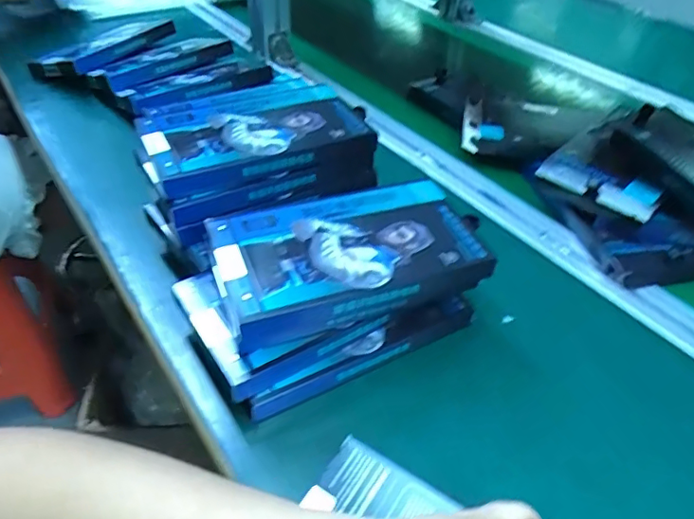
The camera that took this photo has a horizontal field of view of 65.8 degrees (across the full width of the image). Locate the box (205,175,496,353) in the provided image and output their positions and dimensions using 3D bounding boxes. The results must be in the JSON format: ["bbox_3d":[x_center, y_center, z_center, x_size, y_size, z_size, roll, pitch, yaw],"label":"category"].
[{"bbox_3d":[0.003,-0.001,0.342,0.165,0.033,0.099,-13,44,-19],"label":"box"}]

